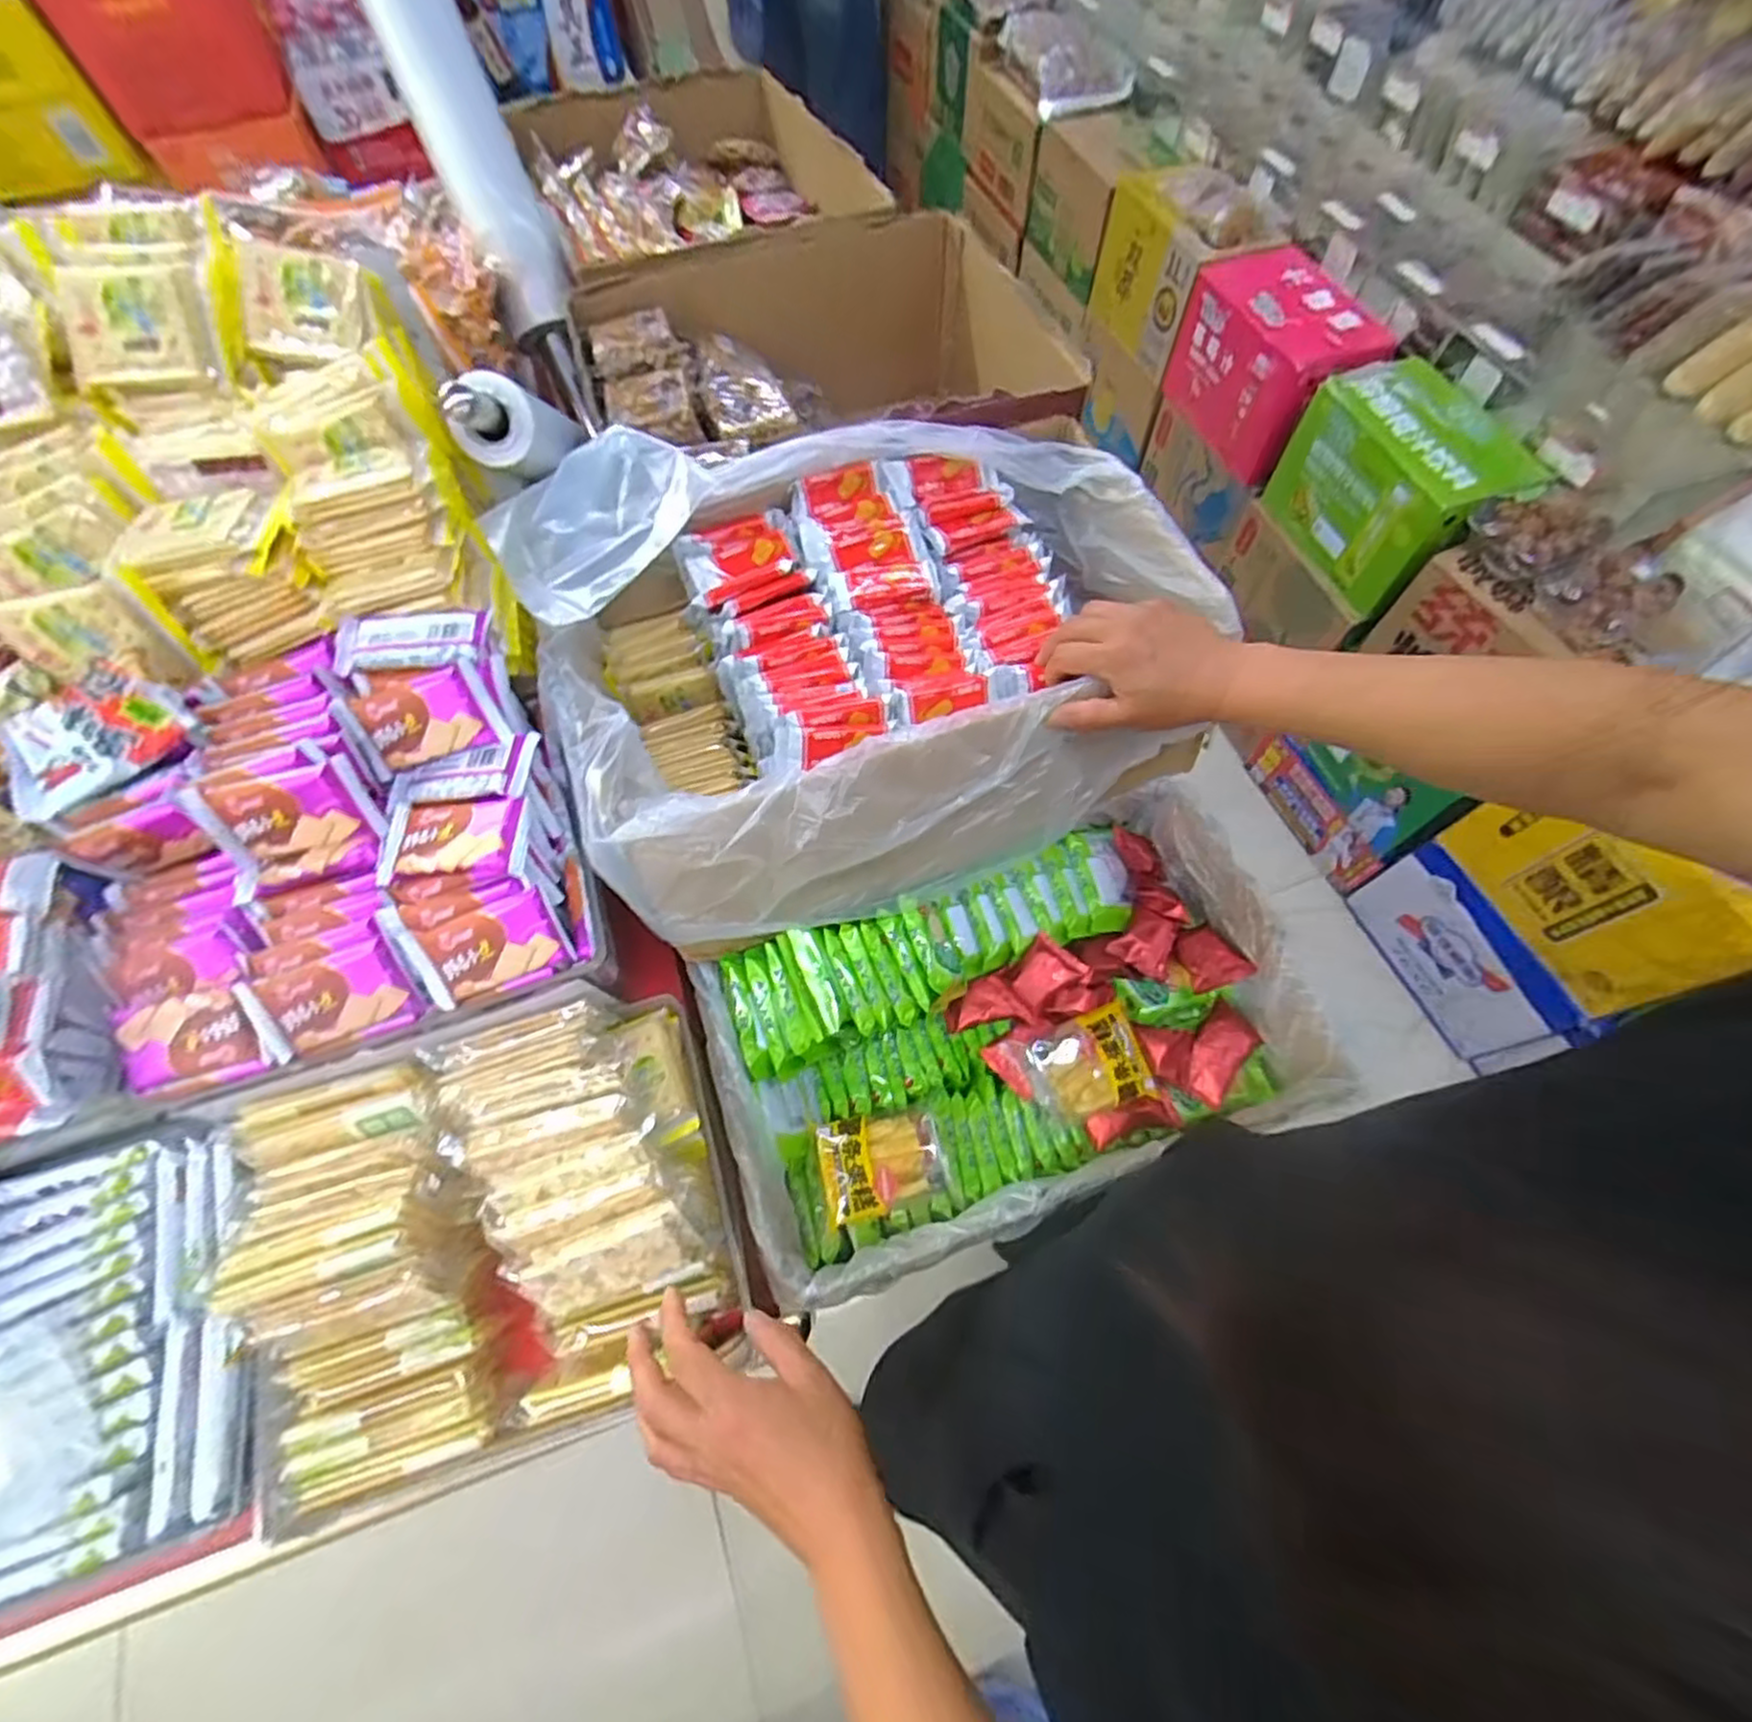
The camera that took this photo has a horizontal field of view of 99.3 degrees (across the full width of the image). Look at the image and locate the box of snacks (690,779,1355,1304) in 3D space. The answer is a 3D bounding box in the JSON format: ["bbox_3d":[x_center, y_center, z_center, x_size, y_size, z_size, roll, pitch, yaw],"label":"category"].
[{"bbox_3d":[0.100,0.127,0.595,0.434,0.108,0.260,-17,65,-8],"label":"box of snacks"}]

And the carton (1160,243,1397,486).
[{"bbox_3d":[0.689,-0.882,1.331,0.162,0.231,0.325,-16,65,-8],"label":"carton"}]

